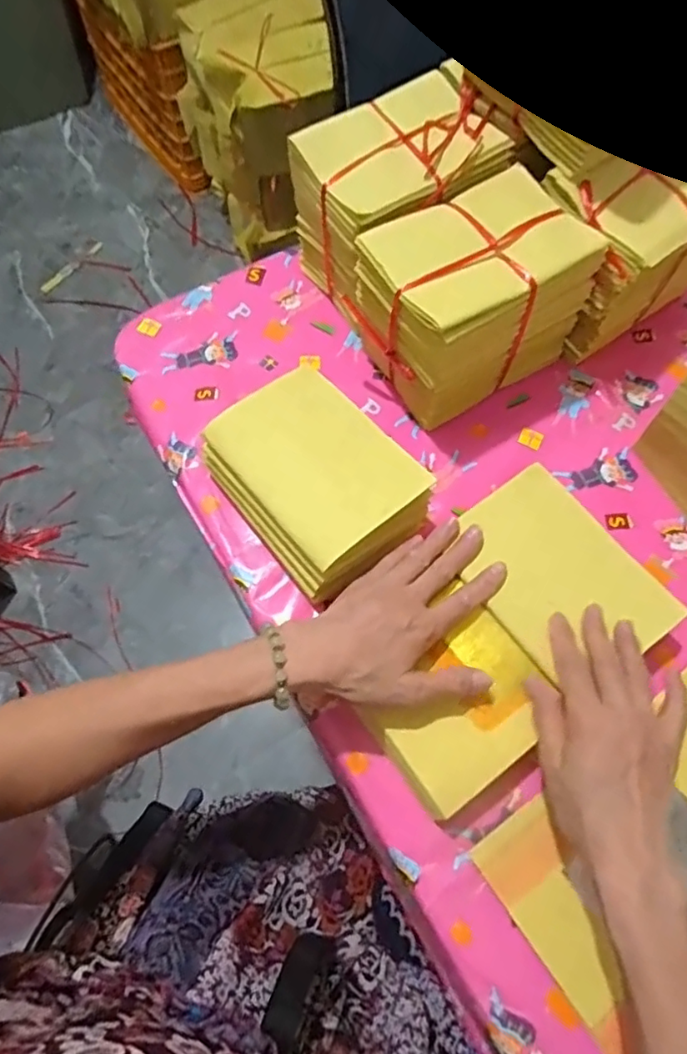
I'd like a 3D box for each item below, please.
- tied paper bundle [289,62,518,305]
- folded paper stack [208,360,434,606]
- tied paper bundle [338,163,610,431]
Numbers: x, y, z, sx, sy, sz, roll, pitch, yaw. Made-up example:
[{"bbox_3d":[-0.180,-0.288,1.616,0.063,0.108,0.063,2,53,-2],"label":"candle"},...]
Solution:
[{"bbox_3d":[0.055,-0.312,0.565,0.183,0.131,0.126,-31,70,-11],"label":"tied paper bundle"},{"bbox_3d":[-0.024,-0.038,0.495,0.130,0.077,0.171,-37,71,-13],"label":"folded paper stack"},{"bbox_3d":[0.110,-0.201,0.527,0.170,0.140,0.127,-31,70,-11],"label":"tied paper bundle"}]

